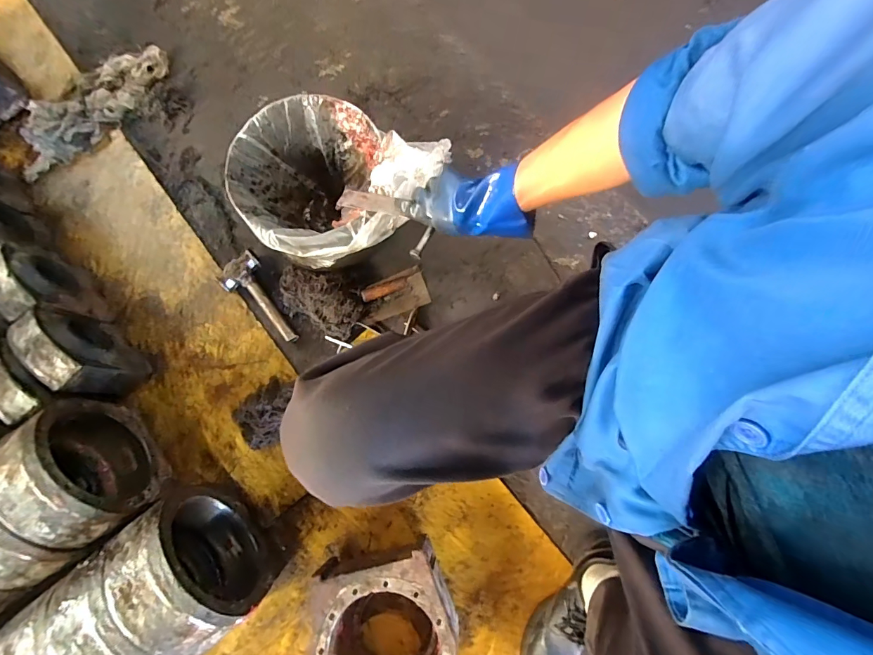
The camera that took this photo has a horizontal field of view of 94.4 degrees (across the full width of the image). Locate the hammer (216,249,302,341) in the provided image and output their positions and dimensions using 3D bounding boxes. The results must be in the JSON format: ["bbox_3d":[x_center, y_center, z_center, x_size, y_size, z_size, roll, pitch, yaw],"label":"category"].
[{"bbox_3d":[-0.353,-0.061,0.838,0.204,0.043,0.093,43,82,10],"label":"hammer"}]

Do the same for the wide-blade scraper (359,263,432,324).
[{"bbox_3d":[-0.087,-0.076,0.824,0.135,0.068,0.079,-20,77,1],"label":"wide-blade scraper"}]

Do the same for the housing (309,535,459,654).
[{"bbox_3d":[-0.079,0.494,0.663,0.214,0.097,0.222,-13,77,-1],"label":"housing"}]

